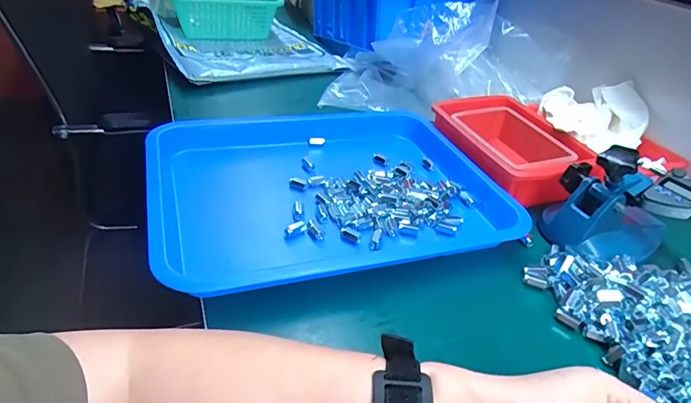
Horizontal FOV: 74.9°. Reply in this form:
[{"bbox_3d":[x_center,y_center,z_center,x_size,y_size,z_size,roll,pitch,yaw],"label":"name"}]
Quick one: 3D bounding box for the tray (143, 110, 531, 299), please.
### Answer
[{"bbox_3d":[-0.016,-0.024,0.525,0.372,0.036,0.294,-7,37,-20],"label":"tray"}]

